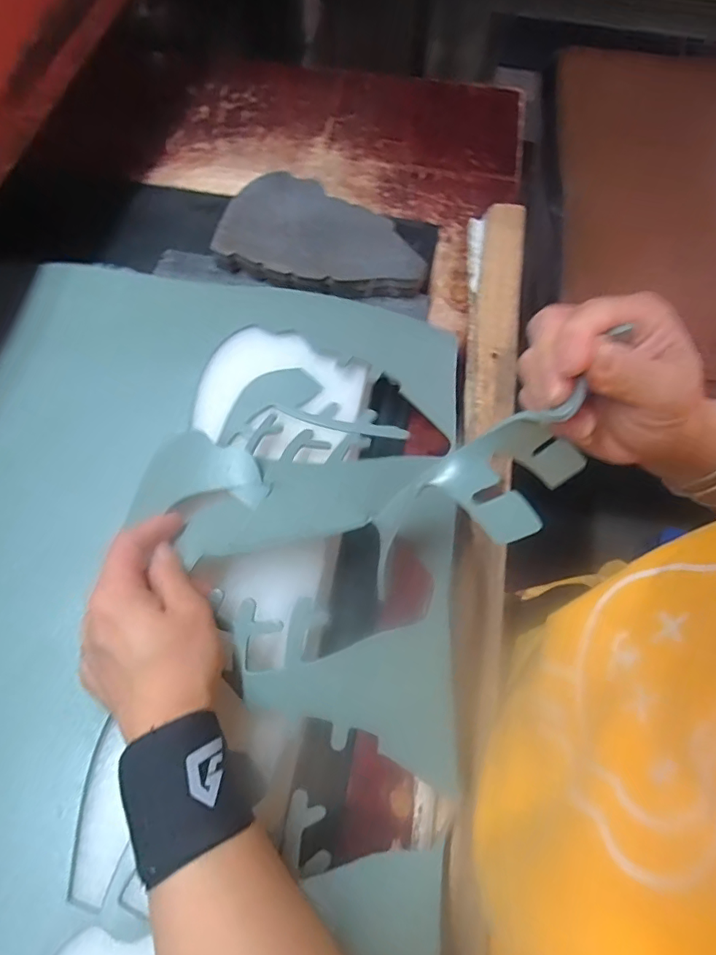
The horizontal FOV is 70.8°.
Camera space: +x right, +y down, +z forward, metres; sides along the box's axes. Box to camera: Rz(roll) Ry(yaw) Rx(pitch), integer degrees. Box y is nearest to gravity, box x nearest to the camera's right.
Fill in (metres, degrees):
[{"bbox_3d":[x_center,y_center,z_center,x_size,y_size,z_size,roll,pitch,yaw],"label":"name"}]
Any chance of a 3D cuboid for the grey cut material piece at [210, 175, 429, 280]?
[{"bbox_3d":[-0.029,-0.220,0.468,0.187,0.029,0.110,17,67,7],"label":"grey cut material piece"}]

